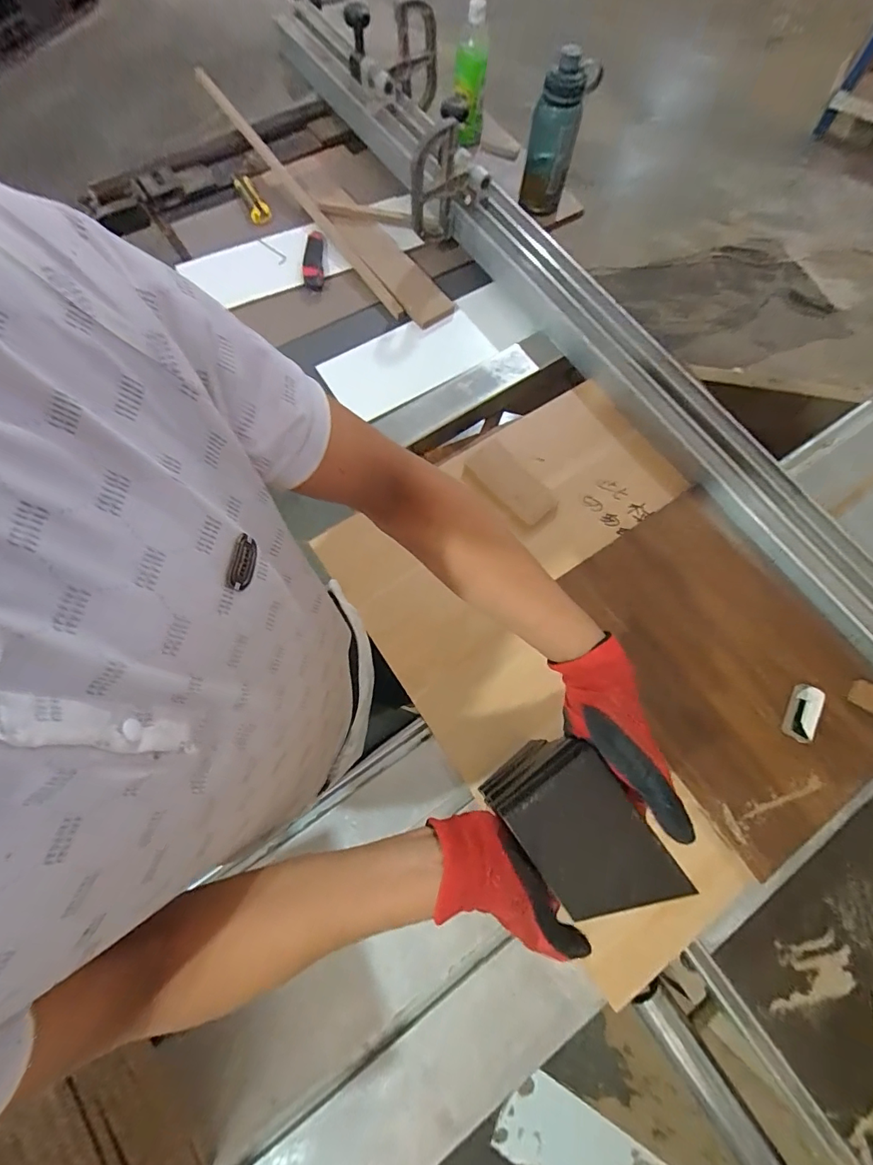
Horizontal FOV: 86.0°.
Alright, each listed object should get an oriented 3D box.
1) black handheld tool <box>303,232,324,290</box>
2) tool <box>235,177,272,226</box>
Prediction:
[{"bbox_3d":[-0.249,-0.655,0.953,0.040,0.024,0.132,-1,72,-2],"label":"black handheld tool"},{"bbox_3d":[-0.403,-0.840,1.030,0.041,0.017,0.151,-25,74,-9],"label":"tool"}]

